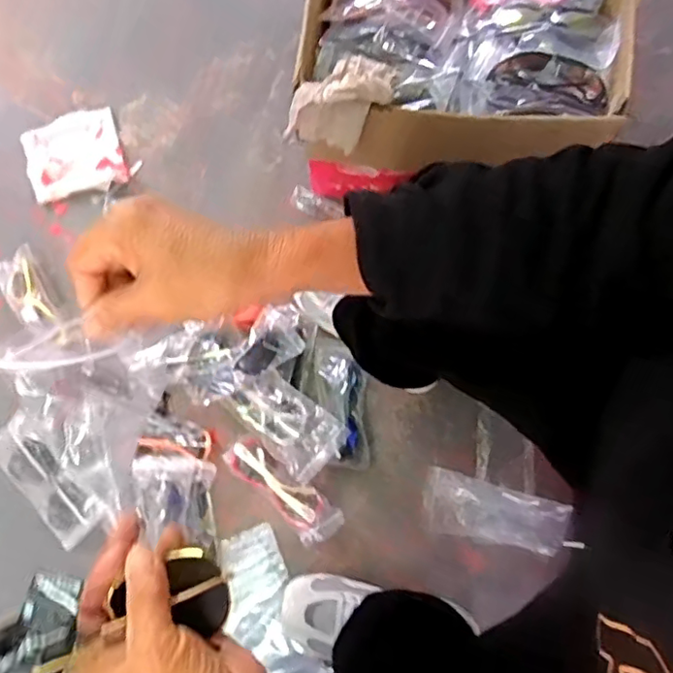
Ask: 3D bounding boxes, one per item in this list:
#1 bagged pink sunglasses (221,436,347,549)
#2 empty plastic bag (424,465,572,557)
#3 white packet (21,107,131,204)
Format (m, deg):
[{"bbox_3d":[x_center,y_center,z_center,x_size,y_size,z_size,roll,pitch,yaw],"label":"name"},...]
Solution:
[{"bbox_3d":[-0.071,0.201,0.766,0.174,0.058,0.057,39,78,10],"label":"bagged pink sunglasses"},{"bbox_3d":[0.206,0.230,0.763,0.180,0.007,0.075,12,86,11],"label":"empty plastic bag"},{"bbox_3d":[-0.410,-0.283,0.915,0.144,0.029,0.140,-21,76,-5],"label":"white packet"}]

